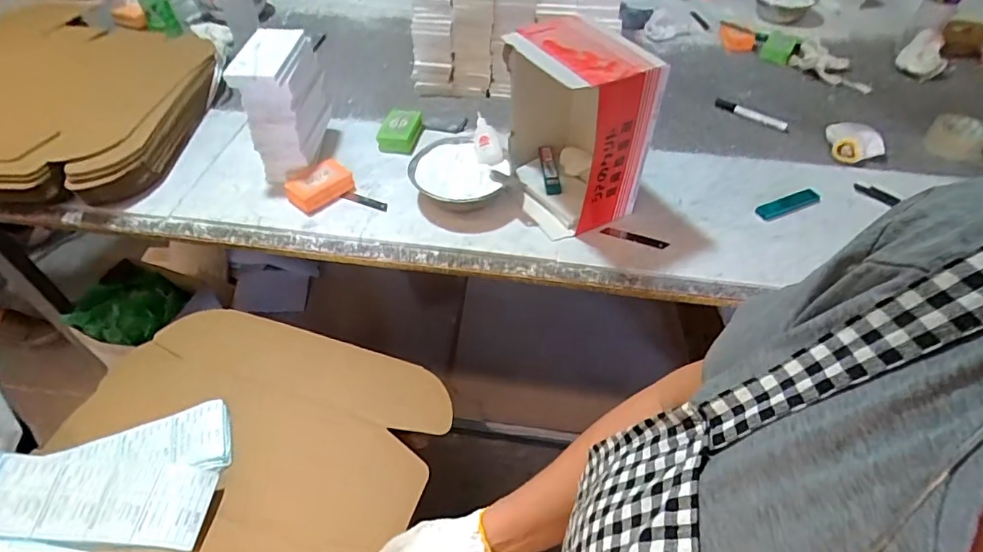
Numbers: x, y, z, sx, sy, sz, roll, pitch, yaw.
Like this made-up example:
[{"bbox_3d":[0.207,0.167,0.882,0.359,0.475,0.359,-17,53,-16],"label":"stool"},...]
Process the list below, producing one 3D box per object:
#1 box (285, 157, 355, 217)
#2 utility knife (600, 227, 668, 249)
[{"bbox_3d":[-0.271,-0.144,0.838,0.061,0.029,0.101,31,56,26],"label":"box"},{"bbox_3d":[0.217,-0.058,0.797,0.096,0.007,0.021,17,51,16],"label":"utility knife"}]

